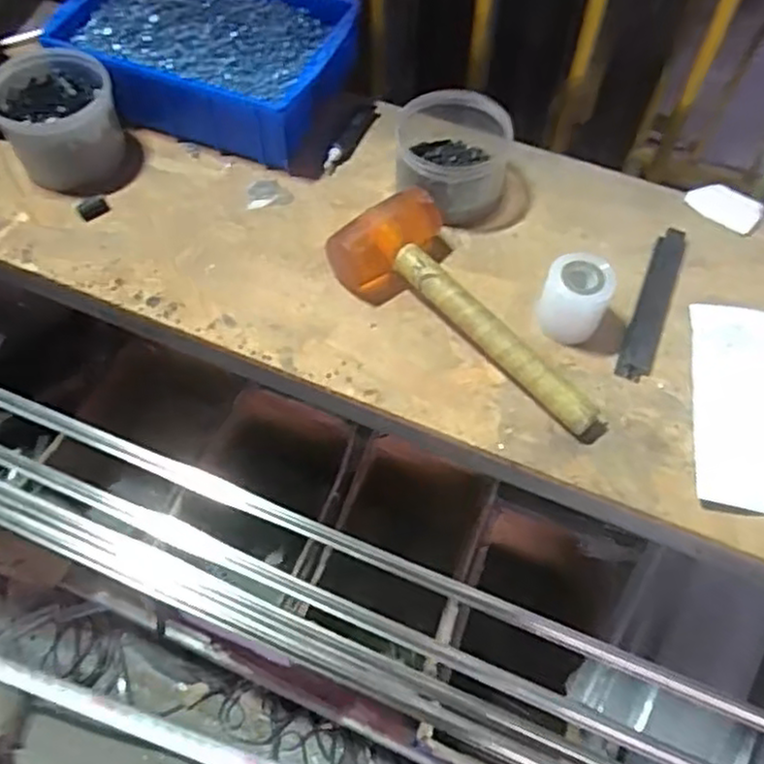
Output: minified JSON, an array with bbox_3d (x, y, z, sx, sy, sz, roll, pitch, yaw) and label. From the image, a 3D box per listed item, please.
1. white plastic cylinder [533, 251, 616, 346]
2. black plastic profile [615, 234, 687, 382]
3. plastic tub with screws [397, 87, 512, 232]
[{"bbox_3d":[0.173,-0.075,0.659,0.061,0.072,0.056,1,61,-1],"label":"white plastic cylinder"},{"bbox_3d":[0.260,-0.078,0.697,0.030,0.009,0.186,22,62,10],"label":"black plastic profile"},{"bbox_3d":[0.072,-0.230,0.745,0.109,0.081,0.121,7,61,2],"label":"plastic tub with screws"}]

